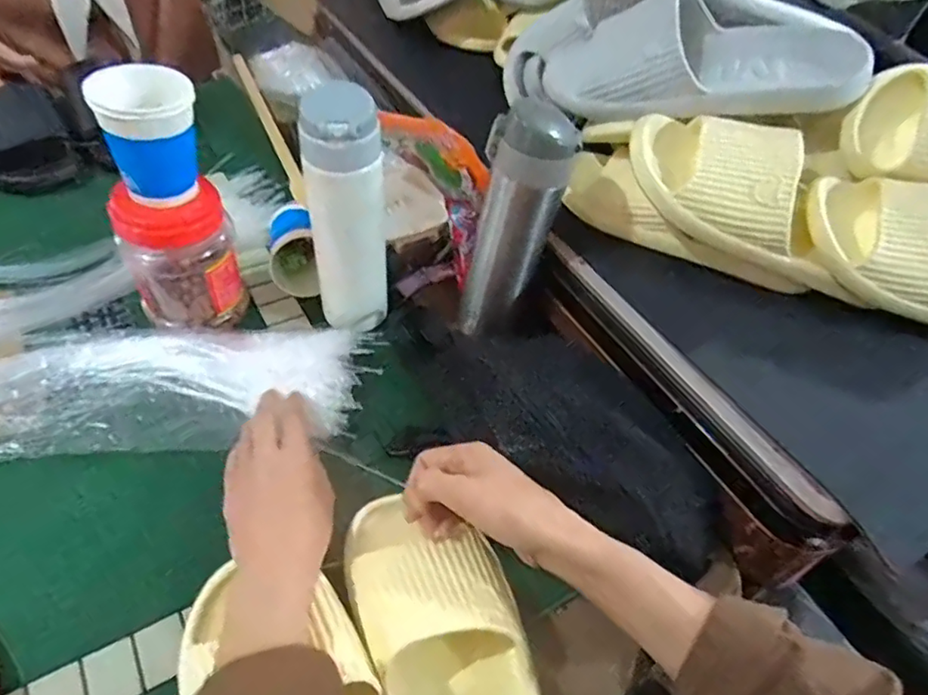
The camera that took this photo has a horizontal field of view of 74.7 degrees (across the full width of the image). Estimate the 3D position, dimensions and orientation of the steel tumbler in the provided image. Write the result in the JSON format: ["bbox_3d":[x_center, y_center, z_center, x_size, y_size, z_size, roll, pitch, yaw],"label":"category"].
[{"bbox_3d":[0.045,-0.106,0.543,0.072,0.202,0.078,14,50,6],"label":"steel tumbler"}]

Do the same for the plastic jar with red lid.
[{"bbox_3d":[-0.246,-0.081,0.534,0.090,0.116,0.075,-22,55,-22],"label":"plastic jar with red lid"}]

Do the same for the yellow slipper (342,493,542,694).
[{"bbox_3d":[-0.003,0.201,0.384,0.098,0.061,0.247,-16,59,-18],"label":"yellow slipper"}]

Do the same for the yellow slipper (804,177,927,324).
[{"bbox_3d":[0.398,-0.069,0.488,0.256,0.084,0.085,24,50,-4],"label":"yellow slipper"}]

